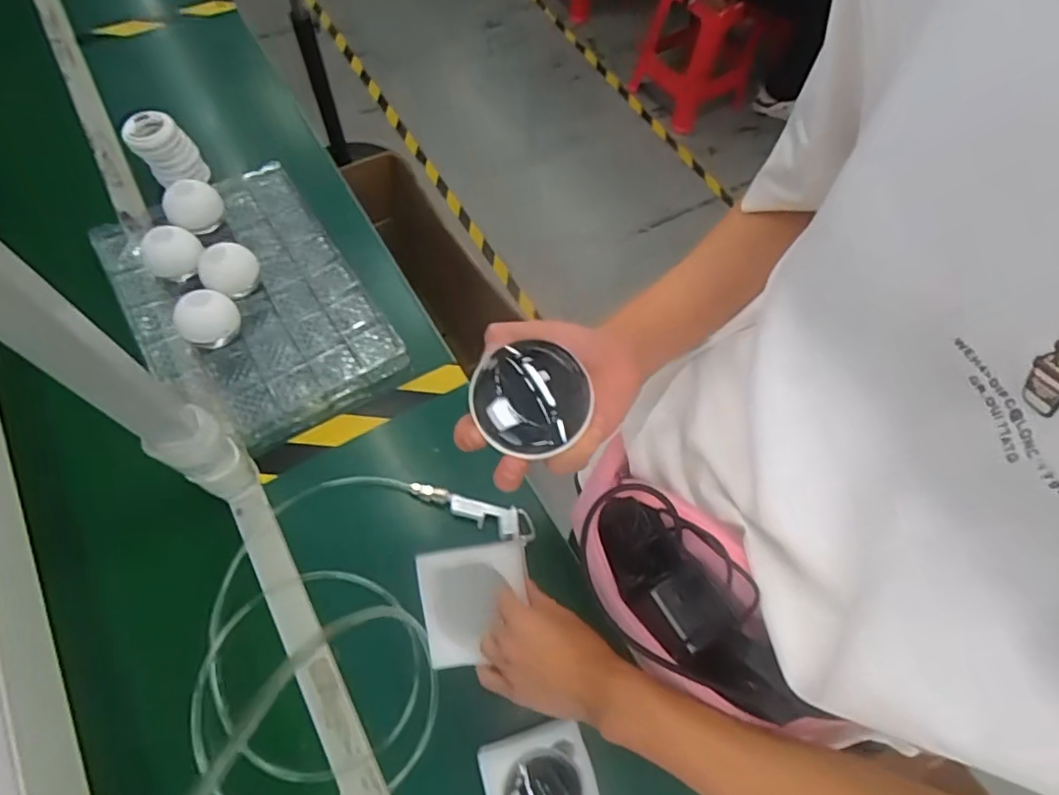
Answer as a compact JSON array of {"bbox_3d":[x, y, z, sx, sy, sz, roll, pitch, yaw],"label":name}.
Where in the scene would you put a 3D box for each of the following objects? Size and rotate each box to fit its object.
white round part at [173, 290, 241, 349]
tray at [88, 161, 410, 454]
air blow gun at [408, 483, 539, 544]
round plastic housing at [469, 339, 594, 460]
[{"bbox_3d":[-0.441,-0.104,0.793,0.079,0.067,0.067,-41,73,-21],"label":"white round part"},{"bbox_3d":[-0.421,-0.147,0.846,0.299,0.034,0.455,-31,69,-17],"label":"tray"},{"bbox_3d":[-0.073,0.145,0.729,0.164,0.017,0.039,14,63,3],"label":"air blow gun"},{"bbox_3d":[0.001,-0.002,0.361,0.073,0.034,0.065,-11,65,-9],"label":"round plastic housing"}]

